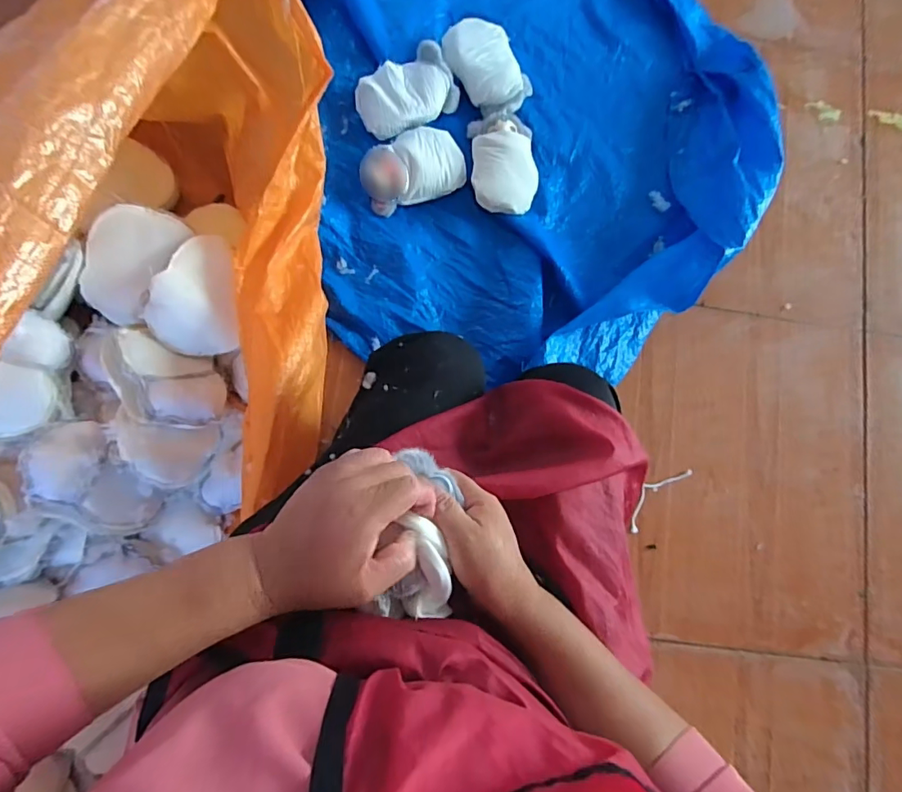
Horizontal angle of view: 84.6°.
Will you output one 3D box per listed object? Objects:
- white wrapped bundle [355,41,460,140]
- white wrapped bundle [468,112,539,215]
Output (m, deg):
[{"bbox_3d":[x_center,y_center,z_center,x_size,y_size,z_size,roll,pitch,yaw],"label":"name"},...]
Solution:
[{"bbox_3d":[-0.082,-0.550,0.905,0.175,0.071,0.109,-32,85,-8],"label":"white wrapped bundle"},{"bbox_3d":[0.098,-0.426,0.912,0.123,0.054,0.187,-2,83,-3],"label":"white wrapped bundle"}]

